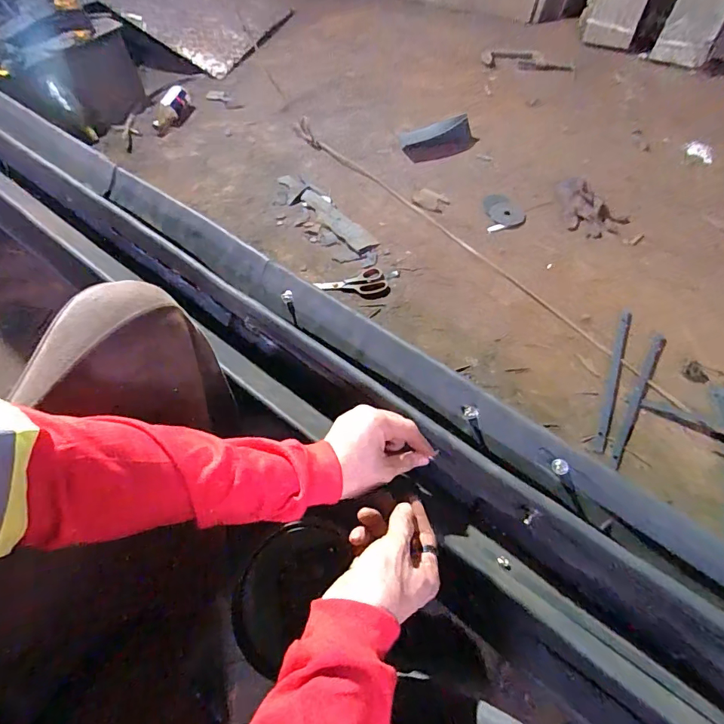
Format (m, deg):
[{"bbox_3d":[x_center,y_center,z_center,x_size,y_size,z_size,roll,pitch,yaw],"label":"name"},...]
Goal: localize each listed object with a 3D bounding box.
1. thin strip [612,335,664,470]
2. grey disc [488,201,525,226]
[{"bbox_3d":[0.508,0.061,0.793,0.020,0.011,0.302,28,64,18],"label":"thin strip"},{"bbox_3d":[0.358,-0.367,1.067,0.080,0.005,0.076,-1,59,2],"label":"grey disc"}]

